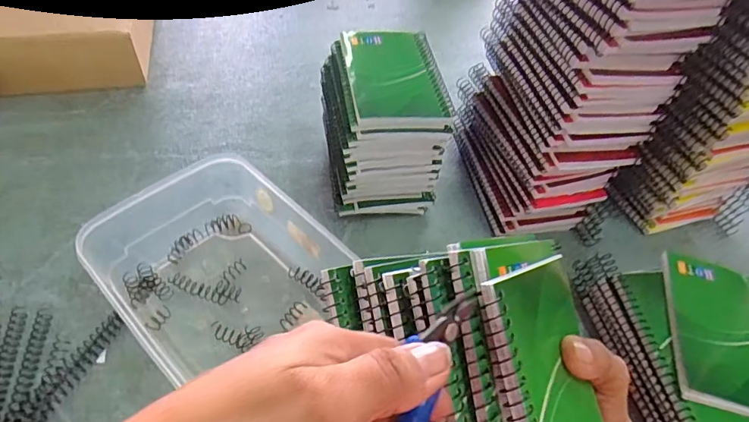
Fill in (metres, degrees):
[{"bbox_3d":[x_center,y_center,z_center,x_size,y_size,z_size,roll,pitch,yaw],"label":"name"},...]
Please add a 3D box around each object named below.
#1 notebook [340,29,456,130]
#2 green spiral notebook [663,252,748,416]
[{"bbox_3d":[0.018,-0.129,0.464,0.086,0.013,0.140,-4,51,-9],"label":"notebook"},{"bbox_3d":[0.275,0.093,0.387,0.082,0.014,0.133,14,50,6],"label":"green spiral notebook"}]

